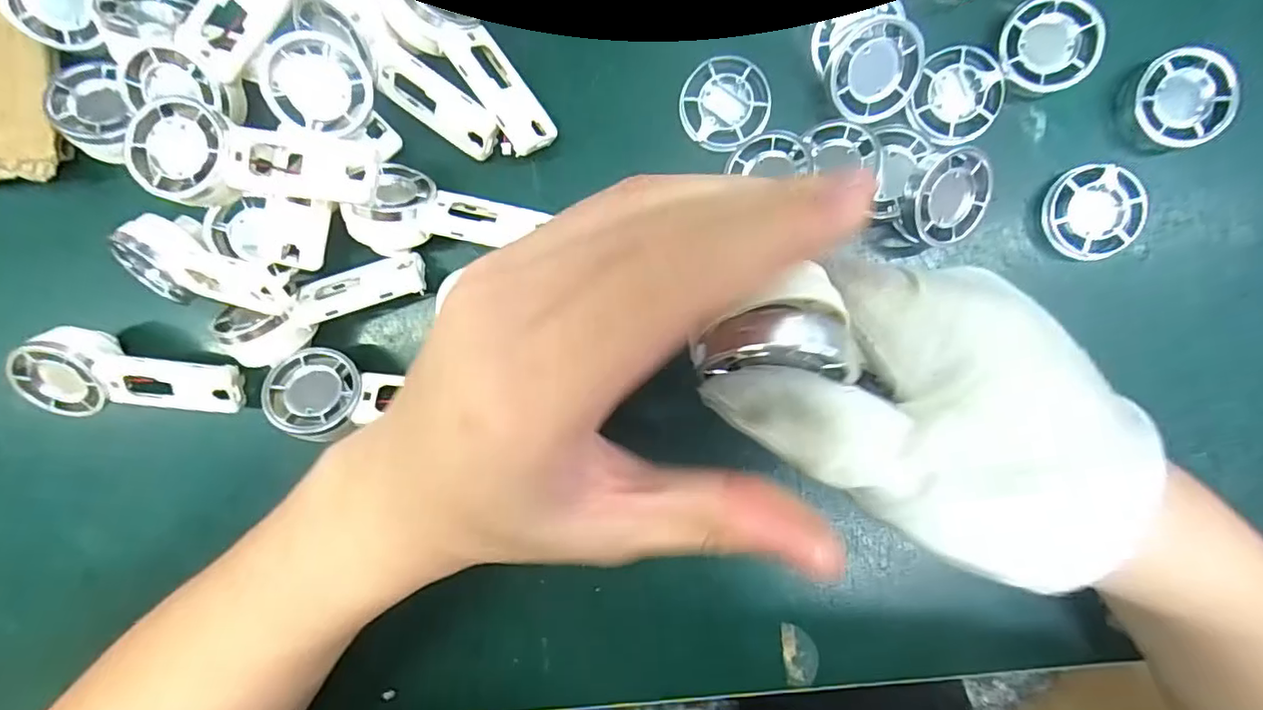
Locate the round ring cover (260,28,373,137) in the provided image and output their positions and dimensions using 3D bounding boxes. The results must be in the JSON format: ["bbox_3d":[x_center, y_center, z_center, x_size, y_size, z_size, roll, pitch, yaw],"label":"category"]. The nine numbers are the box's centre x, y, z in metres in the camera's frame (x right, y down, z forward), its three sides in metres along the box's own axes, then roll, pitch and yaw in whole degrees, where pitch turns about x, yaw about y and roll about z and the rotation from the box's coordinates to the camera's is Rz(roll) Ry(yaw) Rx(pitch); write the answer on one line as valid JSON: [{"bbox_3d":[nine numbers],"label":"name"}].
[{"bbox_3d":[-0.124,-0.107,0.228,0.037,0.004,0.037,-9,112,-22],"label":"round ring cover"}]

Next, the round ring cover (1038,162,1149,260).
[{"bbox_3d":[0.195,-0.060,0.244,0.037,0.011,0.039,0,96,3],"label":"round ring cover"}]

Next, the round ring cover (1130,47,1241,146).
[{"bbox_3d":[0.227,-0.105,0.237,0.035,0.015,0.037,0,96,3],"label":"round ring cover"}]

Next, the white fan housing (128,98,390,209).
[{"bbox_3d":[-0.148,-0.078,0.228,0.086,0.013,0.036,2,96,-17],"label":"white fan housing"}]

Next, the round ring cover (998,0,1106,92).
[{"bbox_3d":[0.172,-0.129,0.236,0.036,0.010,0.037,0,96,3],"label":"round ring cover"}]

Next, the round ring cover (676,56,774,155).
[{"bbox_3d":[0.040,-0.109,0.250,0.038,0.007,0.038,0,96,3],"label":"round ring cover"}]

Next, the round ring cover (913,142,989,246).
[{"bbox_3d":[0.128,-0.062,0.229,0.035,0.005,0.036,-20,115,-14],"label":"round ring cover"}]

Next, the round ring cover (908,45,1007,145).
[{"bbox_3d":[0.136,-0.109,0.241,0.039,0.005,0.038,0,96,3],"label":"round ring cover"}]

